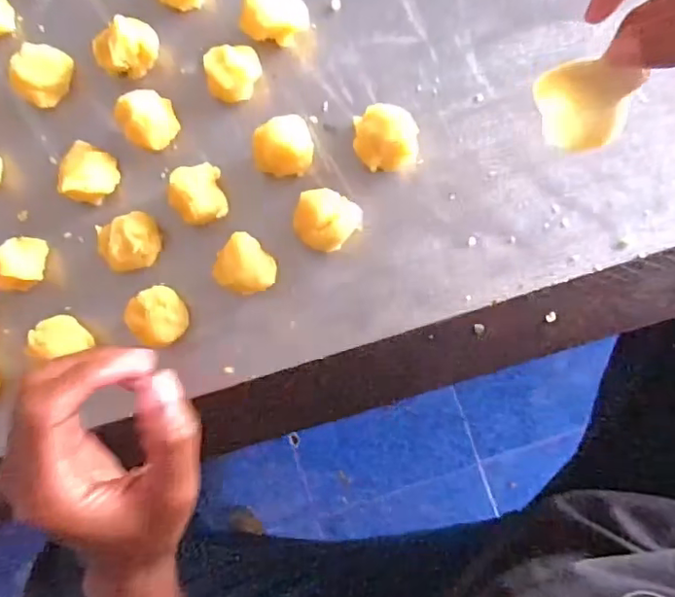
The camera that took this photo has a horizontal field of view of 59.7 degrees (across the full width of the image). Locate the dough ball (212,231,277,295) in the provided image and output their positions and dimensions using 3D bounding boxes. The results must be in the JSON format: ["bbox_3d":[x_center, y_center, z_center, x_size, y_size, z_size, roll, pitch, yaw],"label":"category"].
[{"bbox_3d":[-0.050,-0.017,0.332,0.032,0.029,0.030,0,86,5],"label":"dough ball"}]

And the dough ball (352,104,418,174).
[{"bbox_3d":[0.027,-0.090,0.331,0.034,0.030,0.032,0,86,5],"label":"dough ball"}]

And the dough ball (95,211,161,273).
[{"bbox_3d":[-0.119,-0.033,0.342,0.033,0.026,0.030,0,86,5],"label":"dough ball"}]

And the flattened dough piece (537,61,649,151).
[{"bbox_3d":[0.117,-0.092,0.282,0.044,0.049,0.009,10,57,12],"label":"flattened dough piece"}]

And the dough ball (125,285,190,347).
[{"bbox_3d":[-0.100,0.011,0.334,0.032,0.029,0.029,42,90,7],"label":"dough ball"}]

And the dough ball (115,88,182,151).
[{"bbox_3d":[-0.110,-0.105,0.345,0.029,0.028,0.028,0,86,5],"label":"dough ball"}]

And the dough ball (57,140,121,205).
[{"bbox_3d":[-0.148,-0.074,0.348,0.031,0.026,0.033,0,86,5],"label":"dough ball"}]

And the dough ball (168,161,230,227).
[{"bbox_3d":[-0.080,-0.058,0.340,0.028,0.029,0.031,-18,84,4],"label":"dough ball"}]

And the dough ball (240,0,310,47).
[{"bbox_3d":[-0.037,-0.169,0.346,0.038,0.025,0.035,0,86,5],"label":"dough ball"}]

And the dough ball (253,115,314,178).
[{"bbox_3d":[-0.030,-0.087,0.338,0.030,0.027,0.036,0,86,5],"label":"dough ball"}]

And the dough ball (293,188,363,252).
[{"bbox_3d":[-0.006,-0.043,0.332,0.034,0.024,0.032,0,86,5],"label":"dough ball"}]

